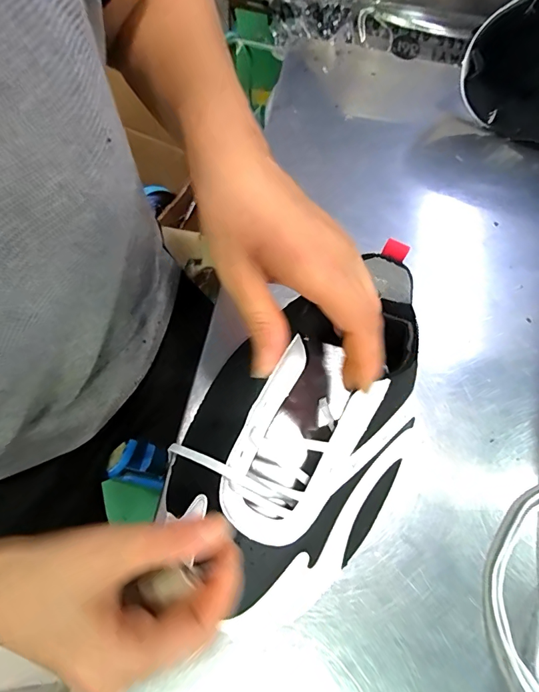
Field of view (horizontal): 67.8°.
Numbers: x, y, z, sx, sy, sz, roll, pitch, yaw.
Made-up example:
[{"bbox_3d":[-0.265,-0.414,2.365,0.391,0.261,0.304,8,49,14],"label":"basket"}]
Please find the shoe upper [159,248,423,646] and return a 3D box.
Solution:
[{"bbox_3d":[0.029,0.056,0.265,0.143,0.086,0.232,41,72,13],"label":"shoe upper"}]

